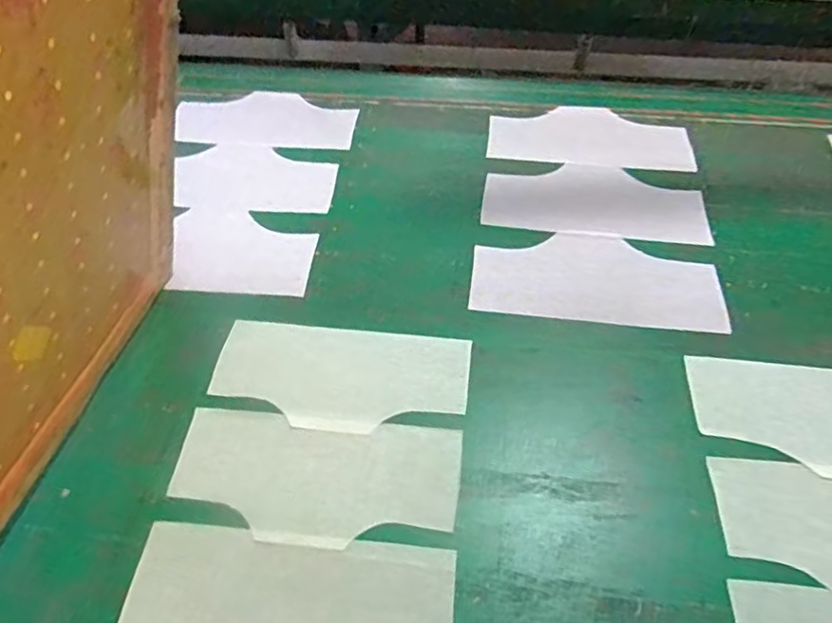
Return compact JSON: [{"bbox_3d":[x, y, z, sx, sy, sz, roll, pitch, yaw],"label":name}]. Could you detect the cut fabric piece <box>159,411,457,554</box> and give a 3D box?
[{"bbox_3d":[-0.099,0.164,0.615,0.275,0.005,0.129,4,49,4],"label":"cut fabric piece"}]

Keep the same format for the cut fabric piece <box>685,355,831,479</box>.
[{"bbox_3d":[0.437,0.111,0.653,0.276,0.007,0.129,6,50,5],"label":"cut fabric piece"}]

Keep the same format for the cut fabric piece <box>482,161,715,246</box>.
[{"bbox_3d":[0.253,-0.162,0.889,0.301,0.010,0.156,9,50,7],"label":"cut fabric piece"}]

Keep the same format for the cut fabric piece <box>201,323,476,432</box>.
[{"bbox_3d":[-0.082,0.071,0.692,0.274,0.007,0.128,6,53,5],"label":"cut fabric piece"}]

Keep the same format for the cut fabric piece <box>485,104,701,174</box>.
[{"bbox_3d":[0.273,-0.279,0.988,0.303,0.011,0.144,9,50,7],"label":"cut fabric piece"}]

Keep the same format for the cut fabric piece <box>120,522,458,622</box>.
[{"bbox_3d":[-0.110,0.256,0.534,0.278,0.011,0.129,5,49,4],"label":"cut fabric piece"}]

